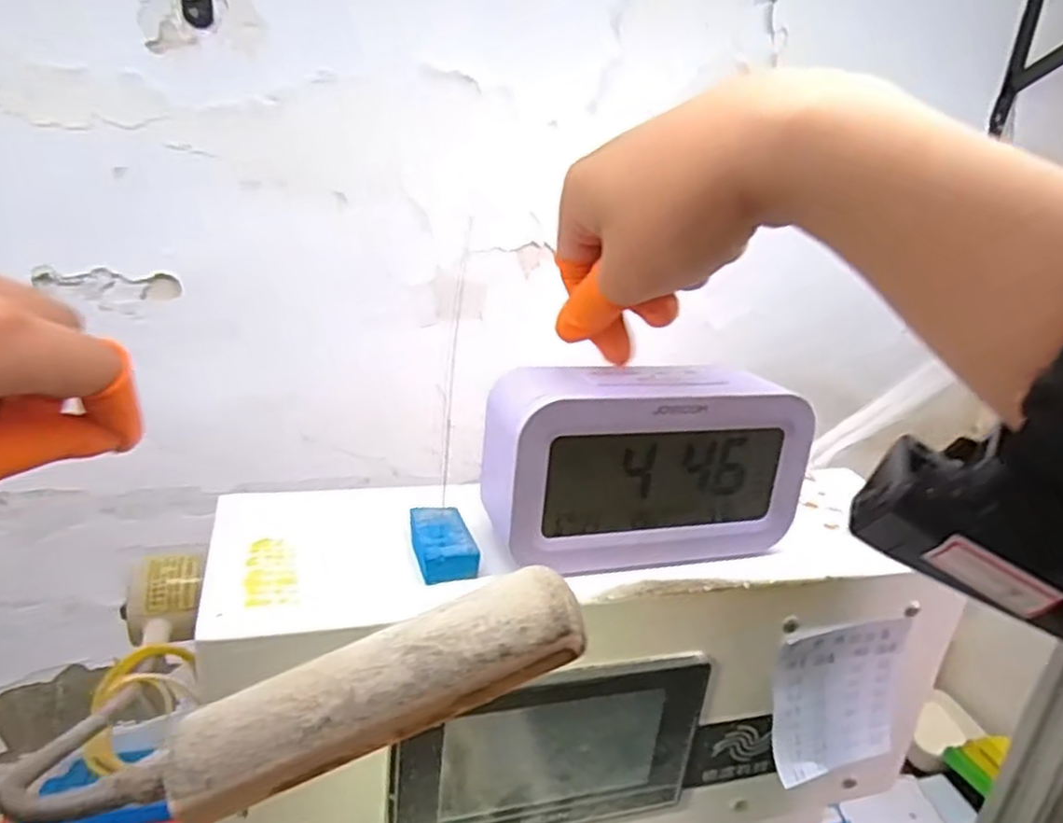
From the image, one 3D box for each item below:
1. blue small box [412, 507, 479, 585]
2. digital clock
[{"bbox_3d":[-0.037,0.055,0.306,0.024,0.012,0.038,0,22,-17],"label":"blue small box"},{"bbox_3d":[0.047,0.022,0.318,0.148,0.078,0.043,-1,23,-20],"label":"digital clock"}]

